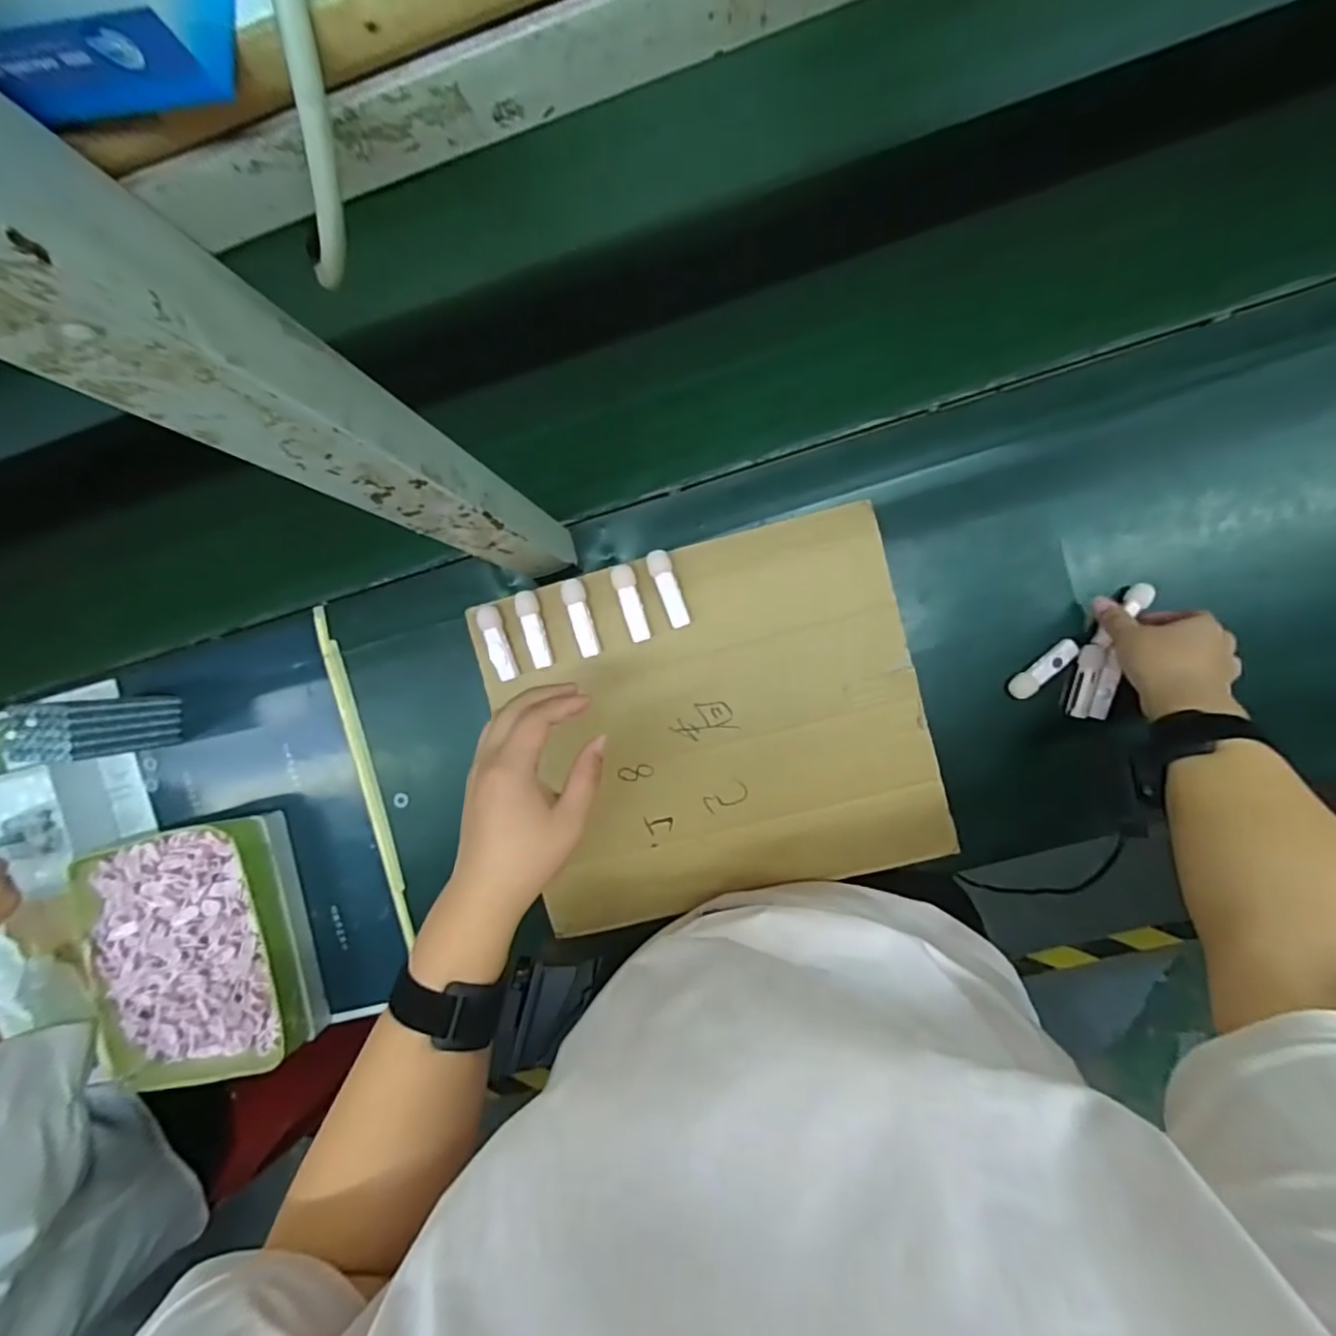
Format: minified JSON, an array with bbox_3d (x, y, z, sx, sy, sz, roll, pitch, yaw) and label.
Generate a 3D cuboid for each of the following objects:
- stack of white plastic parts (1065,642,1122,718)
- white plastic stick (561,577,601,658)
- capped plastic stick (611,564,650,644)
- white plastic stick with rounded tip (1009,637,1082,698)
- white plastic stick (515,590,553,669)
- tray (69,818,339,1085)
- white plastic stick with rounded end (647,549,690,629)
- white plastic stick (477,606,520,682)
[{"bbox_3d":[0.371,0.013,0.546,0.030,0.017,0.063,12,92,6],"label":"stack of white plastic parts"},{"bbox_3d":[-0.071,-0.041,0.514,0.018,0.013,0.065,-18,88,5],"label":"white plastic stick"},{"bbox_3d":[-0.029,-0.053,0.509,0.018,0.009,0.064,-17,88,5],"label":"capped plastic stick"},{"bbox_3d":[0.331,0.001,0.553,0.066,0.011,0.020,-44,86,5],"label":"white plastic stick with rounded tip"},{"bbox_3d":[-0.111,-0.032,0.519,0.017,0.011,0.065,-14,89,5],"label":"white plastic stick"},{"bbox_3d":[-0.454,0.279,0.609,0.186,0.069,0.241,-12,89,6],"label":"tray"},{"bbox_3d":[0.000,-0.064,0.507,0.018,0.008,0.064,-17,88,5],"label":"white plastic stick with rounded end"},{"bbox_3d":[-0.143,-0.020,0.525,0.019,0.008,0.064,-16,89,5],"label":"white plastic stick"}]

